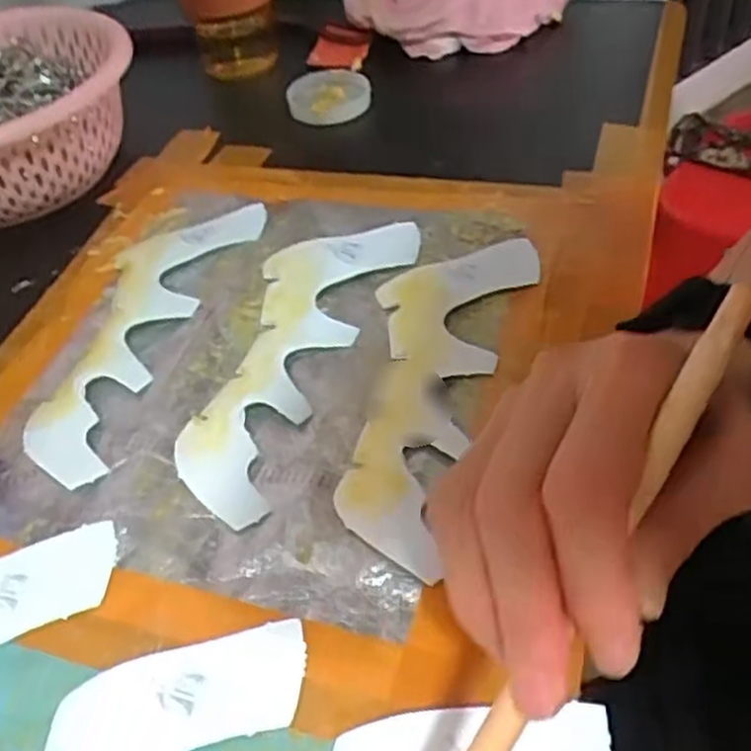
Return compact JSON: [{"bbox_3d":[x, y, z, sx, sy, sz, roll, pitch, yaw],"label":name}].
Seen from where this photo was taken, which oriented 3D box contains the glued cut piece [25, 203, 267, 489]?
[{"bbox_3d":[-0.137,-0.032,0.440,0.075,0.009,0.211,9,51,20],"label":"glued cut piece"}]

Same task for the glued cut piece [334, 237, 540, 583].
[{"bbox_3d":[0.029,-0.001,0.389,0.073,0.009,0.212,8,48,15],"label":"glued cut piece"}]

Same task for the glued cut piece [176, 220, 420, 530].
[{"bbox_3d":[-0.045,-0.018,0.414,0.072,0.011,0.206,12,49,18],"label":"glued cut piece"}]

